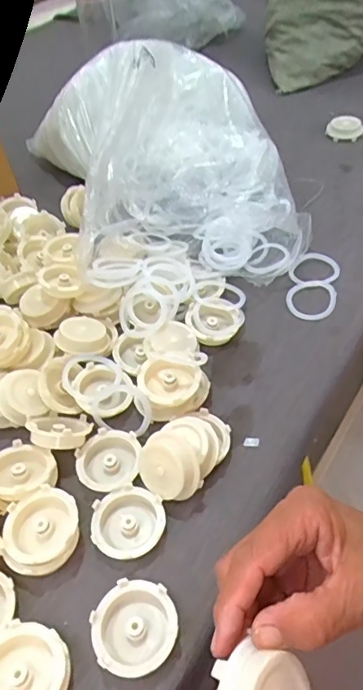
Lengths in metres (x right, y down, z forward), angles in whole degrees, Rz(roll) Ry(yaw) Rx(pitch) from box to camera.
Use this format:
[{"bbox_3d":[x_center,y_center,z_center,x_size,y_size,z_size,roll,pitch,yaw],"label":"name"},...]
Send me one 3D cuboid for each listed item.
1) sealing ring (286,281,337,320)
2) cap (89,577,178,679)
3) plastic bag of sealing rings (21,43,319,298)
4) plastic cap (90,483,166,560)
[{"bbox_3d":[0.150,-0.055,0.573,0.055,0.010,0.064,9,50,13],"label":"sealing ring"},{"bbox_3d":[-0.032,0.199,0.350,0.057,0.019,0.057,-3,48,3],"label":"cap"},{"bbox_3d":[-0.019,-0.247,0.660,0.296,0.150,0.409,-16,49,-8],"label":"plastic bag of sealing rings"},{"bbox_3d":[-0.043,0.145,0.407,0.057,0.015,0.056,-3,48,3],"label":"plastic cap"}]

